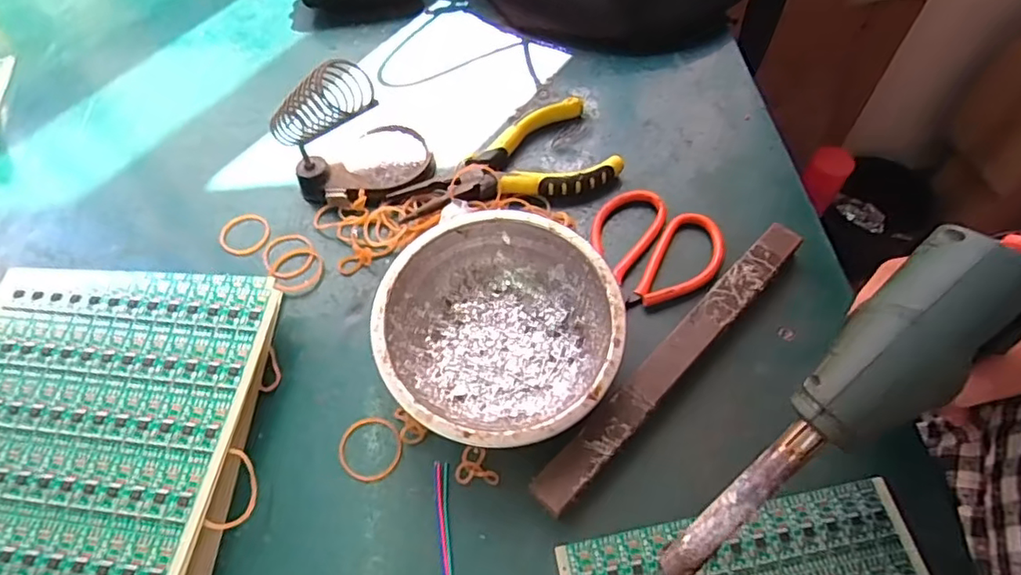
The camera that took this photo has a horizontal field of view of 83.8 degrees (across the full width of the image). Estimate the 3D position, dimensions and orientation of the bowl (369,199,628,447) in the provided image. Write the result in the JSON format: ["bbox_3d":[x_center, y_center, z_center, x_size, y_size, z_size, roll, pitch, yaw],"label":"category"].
[{"bbox_3d":[-0.007,0.024,0.311,0.125,0.046,0.125,0,60,0],"label":"bowl"}]

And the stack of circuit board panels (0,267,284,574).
[{"bbox_3d":[-0.221,0.083,0.291,0.171,0.029,0.198,3,60,1],"label":"stack of circuit board panels"}]

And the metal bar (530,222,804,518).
[{"bbox_3d":[0.091,0.037,0.313,0.019,0.020,0.214,41,67,21],"label":"metal bar"}]

